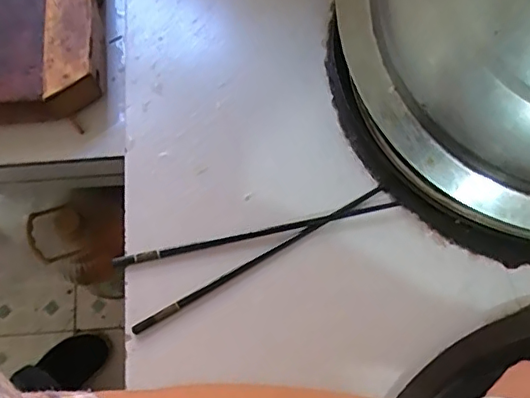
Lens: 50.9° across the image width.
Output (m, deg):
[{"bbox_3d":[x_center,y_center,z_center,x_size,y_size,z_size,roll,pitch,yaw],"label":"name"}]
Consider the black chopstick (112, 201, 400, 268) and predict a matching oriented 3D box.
[{"bbox_3d":[-0.005,0.028,0.450,0.231,0.008,0.011,-11,75,-1],"label":"black chopstick"}]

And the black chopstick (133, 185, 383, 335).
[{"bbox_3d":[-0.001,0.045,0.444,0.227,0.008,0.007,-31,76,-6],"label":"black chopstick"}]

